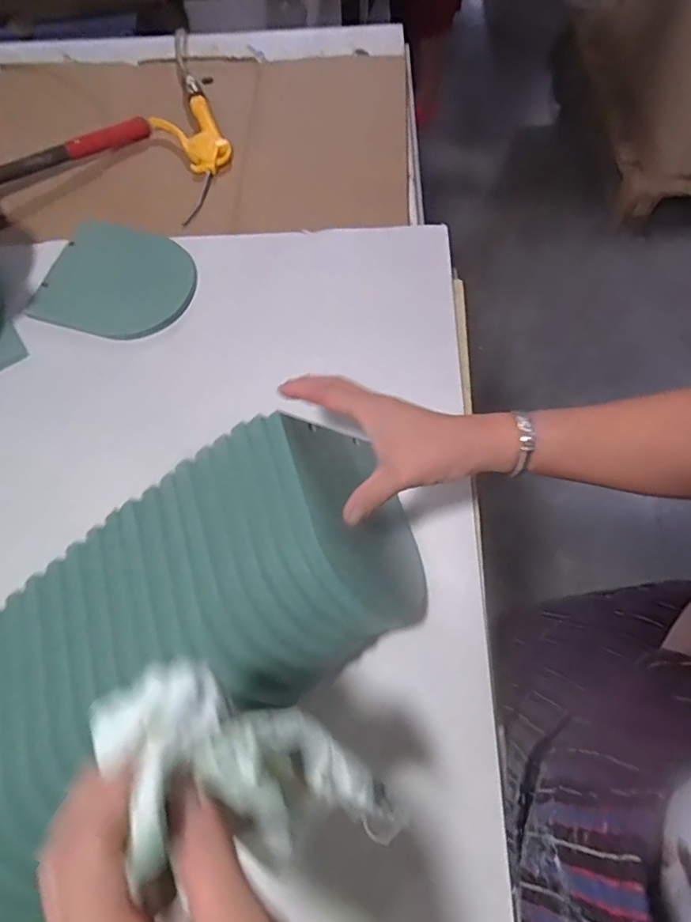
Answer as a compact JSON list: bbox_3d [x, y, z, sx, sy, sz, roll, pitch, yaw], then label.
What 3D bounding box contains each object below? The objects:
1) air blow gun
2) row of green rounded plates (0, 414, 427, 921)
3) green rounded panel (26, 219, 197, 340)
[{"bbox_3d":[-0.203,-0.417,0.735,0.091,0.032,0.236,-20,67,-7],"label":"air blow gun"},{"bbox_3d":[-0.187,0.185,0.379,0.576,0.113,0.192,-38,70,-17],"label":"row of green rounded plates"},{"bbox_3d":[-0.262,-0.208,0.635,0.164,0.010,0.140,16,77,4],"label":"green rounded panel"}]

